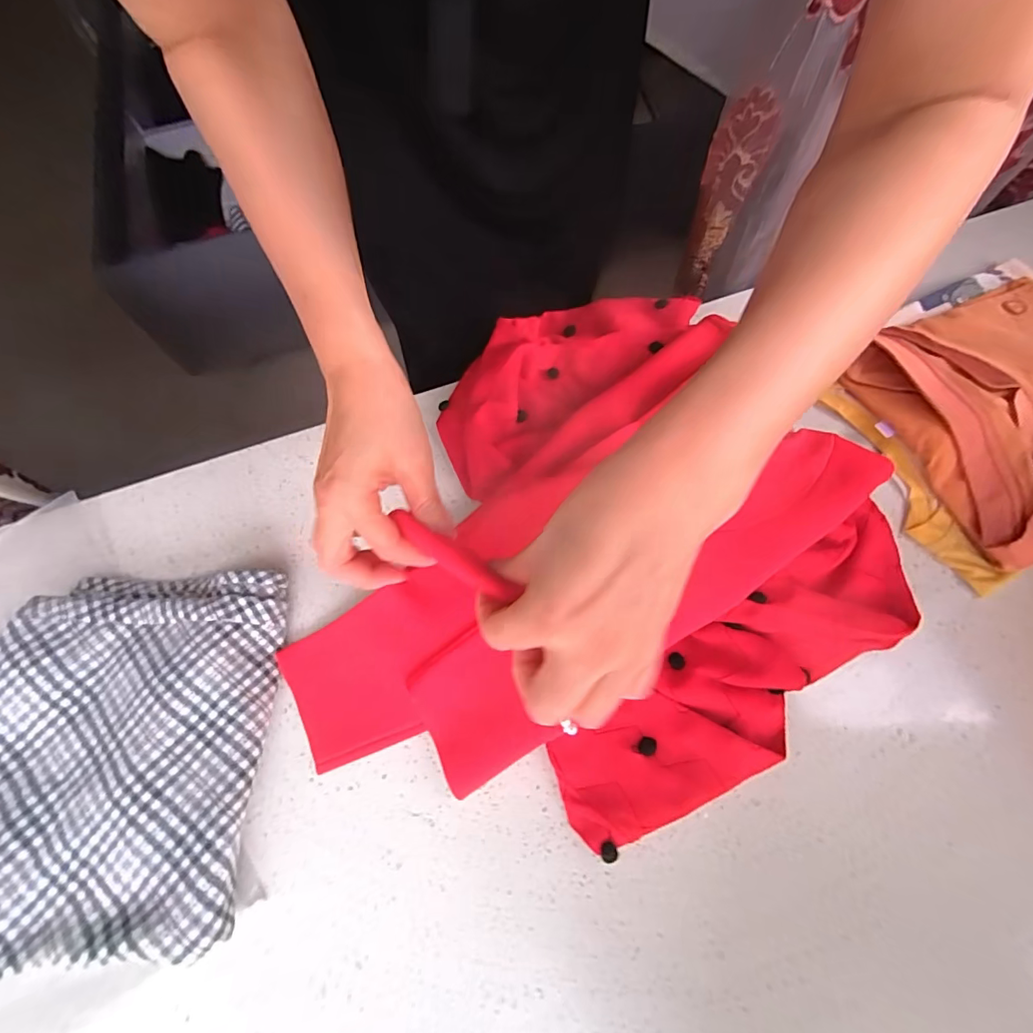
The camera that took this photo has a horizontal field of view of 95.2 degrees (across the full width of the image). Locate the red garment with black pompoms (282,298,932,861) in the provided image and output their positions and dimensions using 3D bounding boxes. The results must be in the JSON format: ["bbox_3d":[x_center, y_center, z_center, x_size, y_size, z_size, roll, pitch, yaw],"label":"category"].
[{"bbox_3d":[0.043,0.019,0.392,0.481,0.059,0.416,-38,71,-13],"label":"red garment with black pompoms"}]

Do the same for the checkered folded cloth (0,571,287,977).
[{"bbox_3d":[-0.294,0.168,0.353,0.205,0.042,0.251,-4,67,0],"label":"checkered folded cloth"}]

